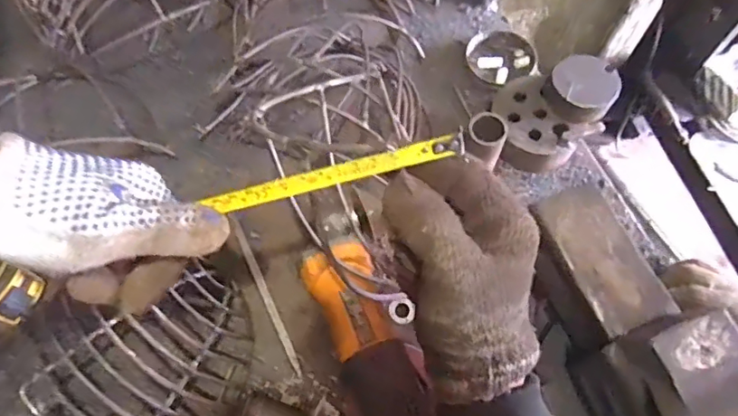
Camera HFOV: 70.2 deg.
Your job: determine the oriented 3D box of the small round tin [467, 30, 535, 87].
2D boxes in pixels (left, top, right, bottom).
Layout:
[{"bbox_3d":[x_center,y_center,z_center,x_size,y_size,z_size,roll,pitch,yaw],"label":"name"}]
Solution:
[{"bbox_3d":[0.178,-0.206,0.711,0.082,0.016,0.078,-20,67,-9],"label":"small round tin"}]

